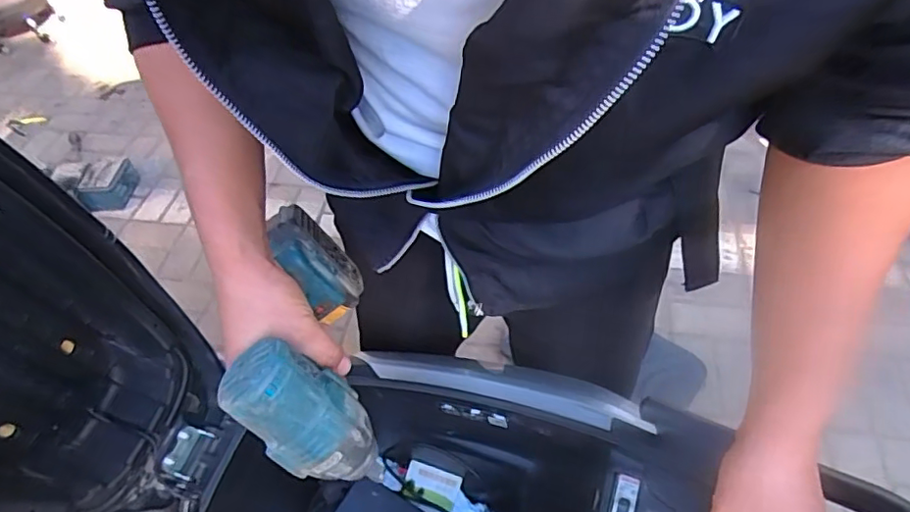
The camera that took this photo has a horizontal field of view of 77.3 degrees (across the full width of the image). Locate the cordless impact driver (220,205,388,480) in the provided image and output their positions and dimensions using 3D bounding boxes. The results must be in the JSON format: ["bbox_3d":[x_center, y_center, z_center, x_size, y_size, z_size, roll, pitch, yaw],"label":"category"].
[{"bbox_3d":[-0.126,0.072,0.479,0.080,0.137,0.242,-37,35,11],"label":"cordless impact driver"}]

